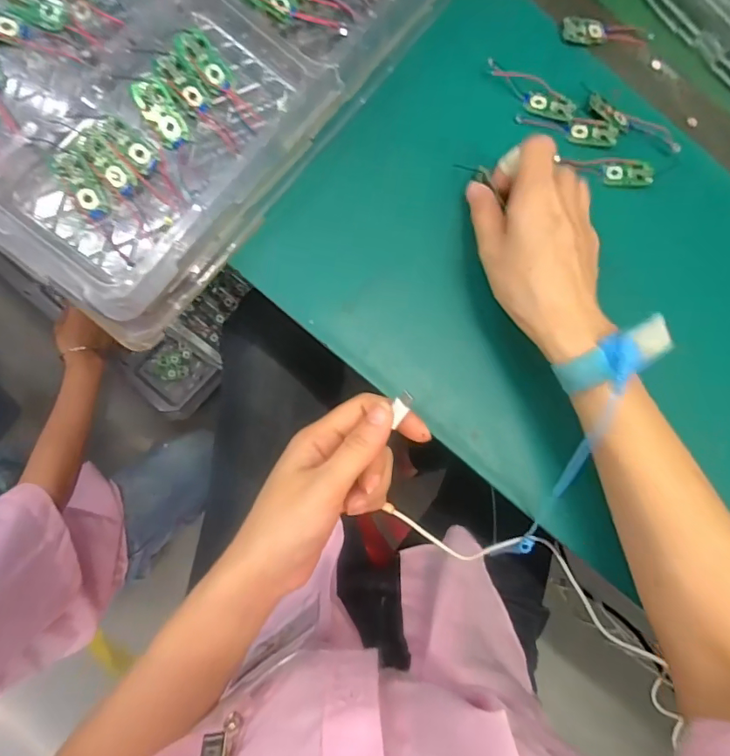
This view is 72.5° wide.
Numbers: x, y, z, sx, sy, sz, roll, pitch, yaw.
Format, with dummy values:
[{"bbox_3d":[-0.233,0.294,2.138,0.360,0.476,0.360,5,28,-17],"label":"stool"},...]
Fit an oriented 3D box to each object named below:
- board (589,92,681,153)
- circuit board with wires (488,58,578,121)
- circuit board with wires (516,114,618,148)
[{"bbox_3d":[0.200,-0.189,0.370,0.074,0.007,0.018,26,81,-2],"label":"board"},{"bbox_3d":[0.123,-0.212,0.363,0.071,0.014,0.023,32,81,-1],"label":"circuit board with wires"},{"bbox_3d":[0.150,-0.186,0.369,0.074,0.005,0.018,10,82,-4],"label":"circuit board with wires"}]

